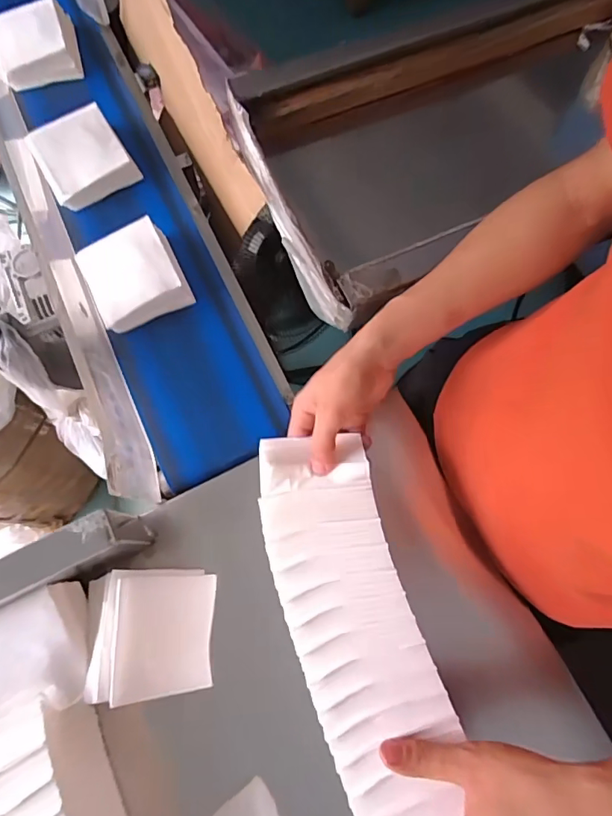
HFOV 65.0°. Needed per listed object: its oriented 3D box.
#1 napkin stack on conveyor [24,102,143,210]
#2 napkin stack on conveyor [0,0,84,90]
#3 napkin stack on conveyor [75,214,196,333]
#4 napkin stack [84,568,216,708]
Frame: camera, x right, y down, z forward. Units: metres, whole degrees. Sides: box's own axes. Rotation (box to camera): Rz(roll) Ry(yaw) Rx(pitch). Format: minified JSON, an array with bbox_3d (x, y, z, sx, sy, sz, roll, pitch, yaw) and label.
[{"bbox_3d":[-0.267,-0.297,0.573,0.095,0.039,0.101,-32,78,-10],"label":"napkin stack on conveyor"},{"bbox_3d":[-0.350,-0.470,0.621,0.100,0.046,0.100,-17,75,-7],"label":"napkin stack on conveyor"},{"bbox_3d":[-0.189,-0.145,0.531,0.097,0.048,0.098,-24,76,-9],"label":"napkin stack on conveyor"},{"bbox_3d":[-0.133,0.195,0.421,0.105,0.019,0.100,11,66,-34],"label":"napkin stack"}]

